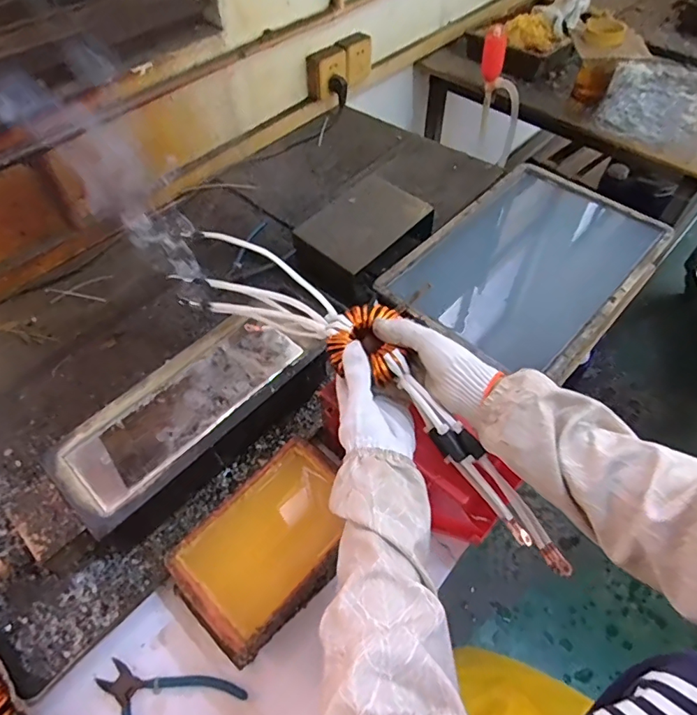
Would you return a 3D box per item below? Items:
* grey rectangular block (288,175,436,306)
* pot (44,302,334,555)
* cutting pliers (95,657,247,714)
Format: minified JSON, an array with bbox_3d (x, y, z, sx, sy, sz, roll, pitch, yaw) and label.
[{"bbox_3d":[0.021,-0.211,0.853,0.153,0.085,0.224,34,62,23],"label":"grey rectangular block"},{"bbox_3d":[-0.185,0.067,0.639,0.364,0.082,0.158,-38,61,-22],"label":"pot"},{"bbox_3d":[-0.196,0.358,0.485,0.135,0.006,0.123,27,60,20],"label":"cutting pliers"}]

